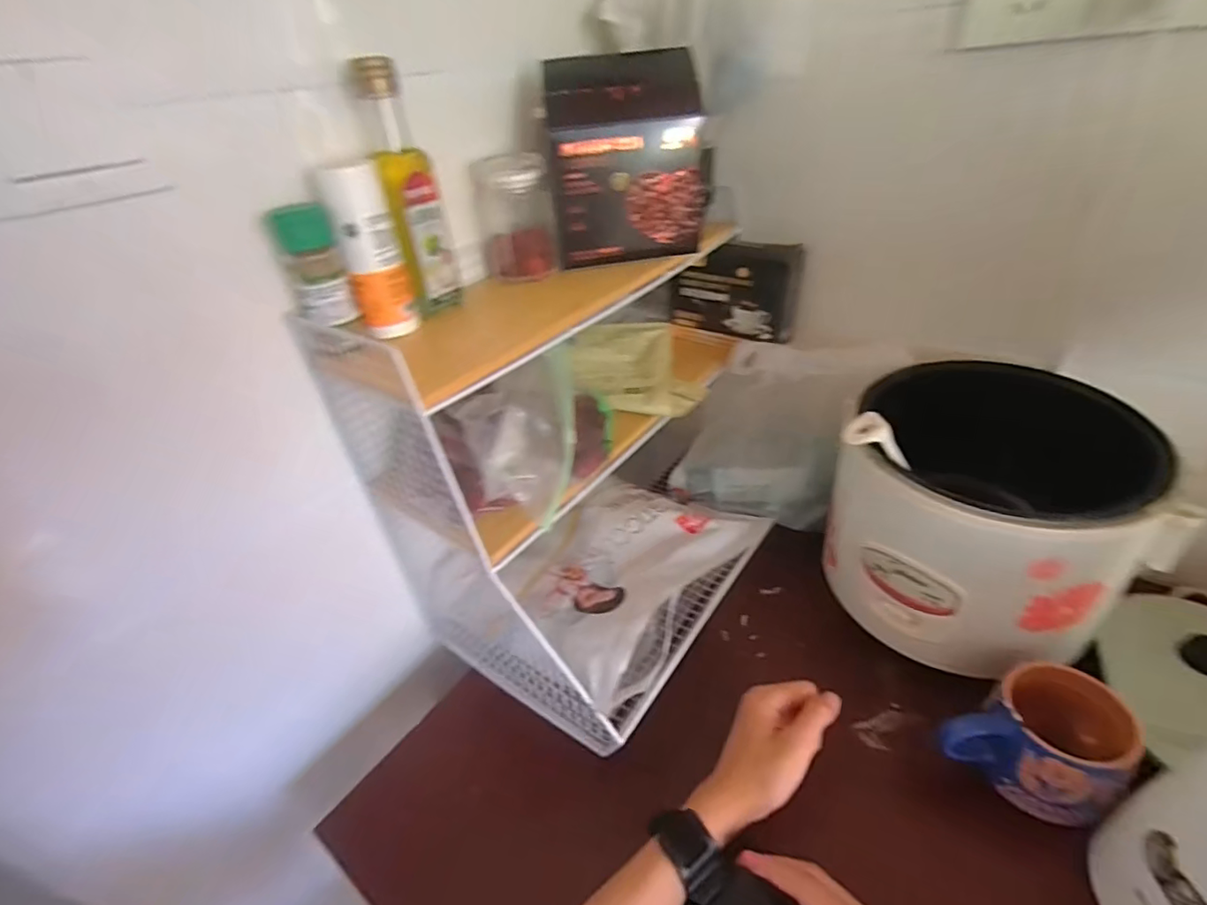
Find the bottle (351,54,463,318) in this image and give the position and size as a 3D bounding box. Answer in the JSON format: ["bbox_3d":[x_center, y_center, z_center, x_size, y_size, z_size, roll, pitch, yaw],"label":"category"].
[{"bbox_3d":[-0.154,-0.207,0.447,0.040,0.182,0.040,-15,36,-11],"label":"bottle"}]

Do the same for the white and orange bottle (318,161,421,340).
[{"bbox_3d":[-0.183,-0.157,0.439,0.043,0.123,0.040,-14,36,-9],"label":"white and orange bottle"}]

